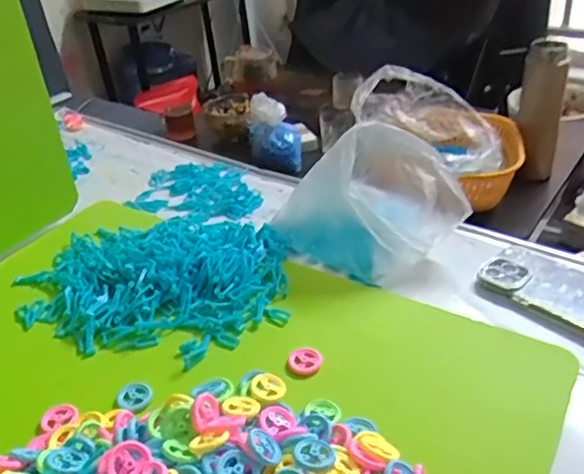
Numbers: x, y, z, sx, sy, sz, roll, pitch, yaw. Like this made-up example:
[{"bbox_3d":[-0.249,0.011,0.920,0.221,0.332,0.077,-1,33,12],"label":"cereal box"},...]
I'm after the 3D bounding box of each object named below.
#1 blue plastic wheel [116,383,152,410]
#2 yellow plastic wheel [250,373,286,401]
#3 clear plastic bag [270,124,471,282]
[{"bbox_3d":[-0.137,0.140,0.525,0.030,0.006,0.030,-4,33,2],"label":"blue plastic wheel"},{"bbox_3d":[-0.020,0.129,0.512,0.030,0.004,0.025,24,52,15],"label":"yellow plastic wheel"},{"bbox_3d":[0.081,-0.047,0.667,0.199,0.133,0.127,10,36,23],"label":"clear plastic bag"}]

